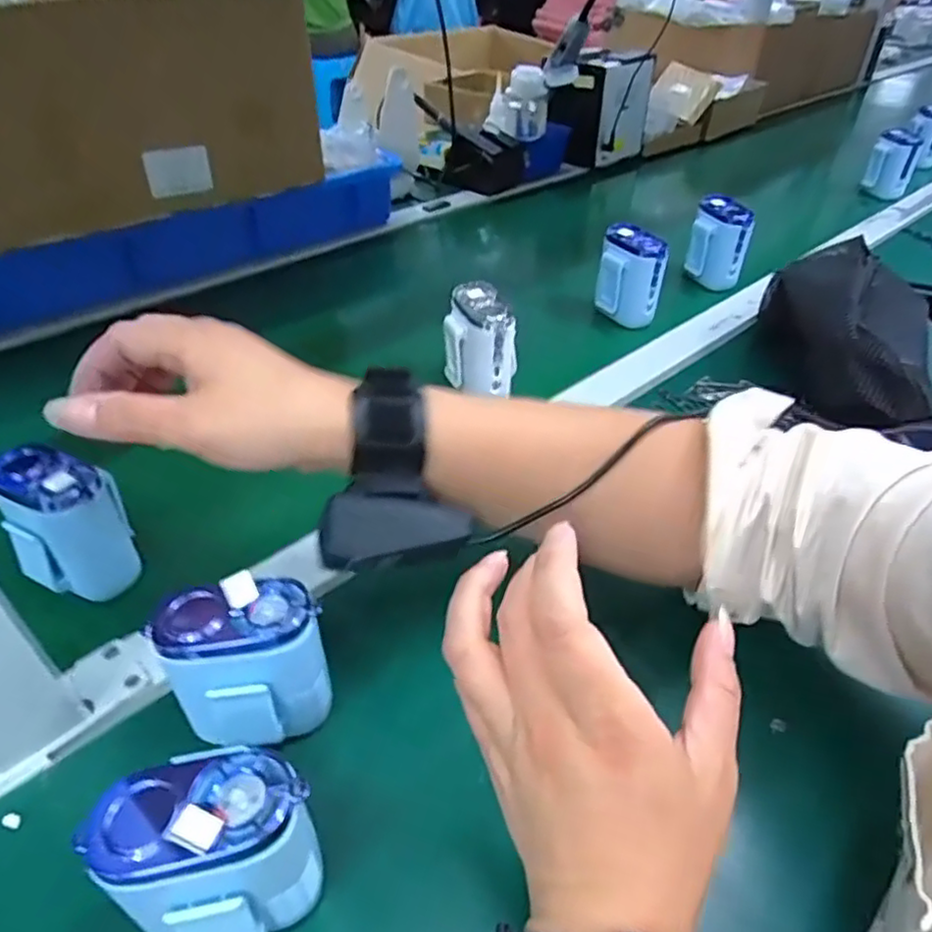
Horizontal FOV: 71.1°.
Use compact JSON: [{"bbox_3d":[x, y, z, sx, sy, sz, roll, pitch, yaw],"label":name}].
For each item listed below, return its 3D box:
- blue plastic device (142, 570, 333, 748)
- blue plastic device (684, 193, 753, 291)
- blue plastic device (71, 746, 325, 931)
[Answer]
[{"bbox_3d":[-0.099,0.094,0.300,0.066,0.090,0.038,-14,43,-20],"label":"blue plastic device"},{"bbox_3d":[0.273,-0.242,0.715,0.037,0.085,0.066,-17,44,-20],"label":"blue plastic device"},{"bbox_3d":[-0.092,0.147,0.246,0.072,0.089,0.053,-7,41,-12],"label":"blue plastic device"}]

